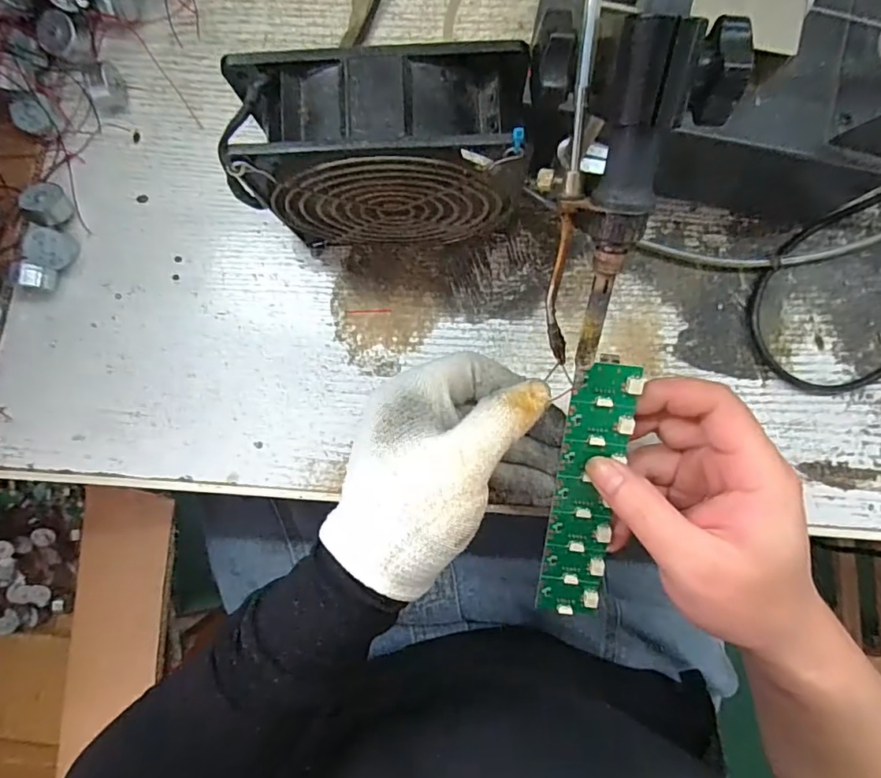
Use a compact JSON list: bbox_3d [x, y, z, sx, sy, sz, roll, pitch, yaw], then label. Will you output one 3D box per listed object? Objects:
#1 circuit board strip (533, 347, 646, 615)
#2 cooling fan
[{"bbox_3d":[0.072,0.053,0.263,0.030,0.007,0.137,6,108,2],"label":"circuit board strip"},{"bbox_3d":[-0.024,-0.106,0.260,0.118,0.120,0.046,-1,88,2],"label":"cooling fan"}]

